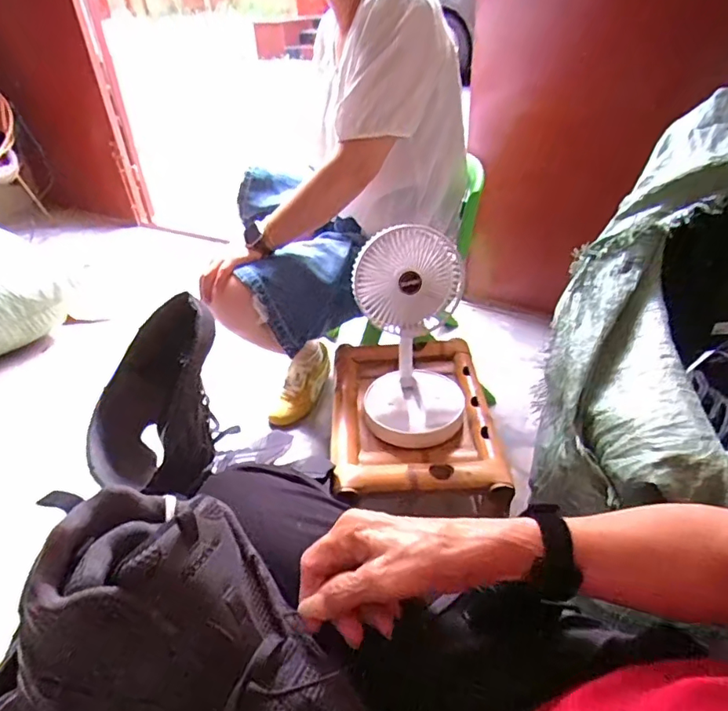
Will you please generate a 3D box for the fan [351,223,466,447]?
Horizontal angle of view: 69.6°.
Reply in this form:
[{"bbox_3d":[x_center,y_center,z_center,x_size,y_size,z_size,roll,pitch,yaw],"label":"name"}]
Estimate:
[{"bbox_3d":[0.073,-0.027,0.813,0.168,0.303,0.158,0,36,4],"label":"fan"}]

